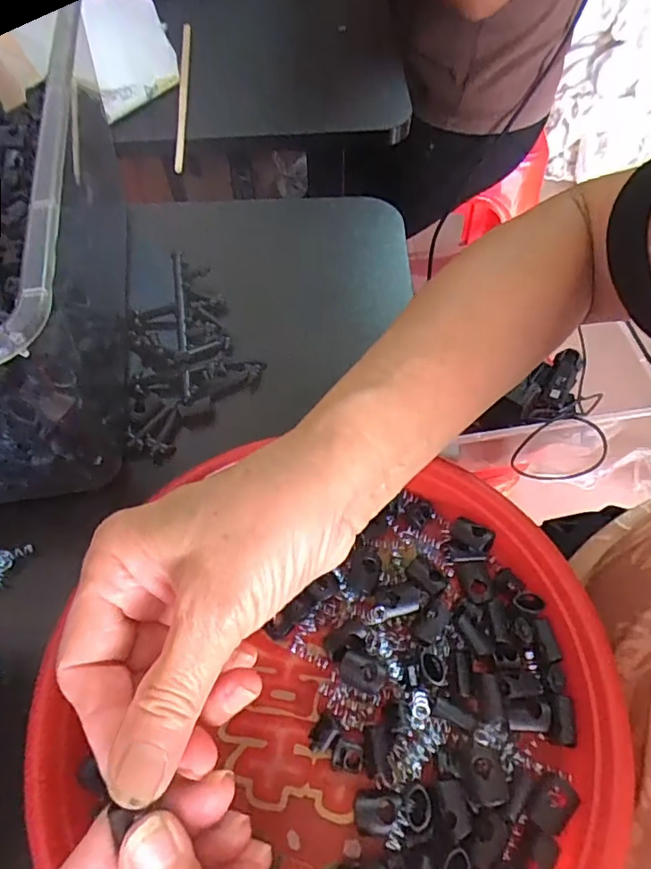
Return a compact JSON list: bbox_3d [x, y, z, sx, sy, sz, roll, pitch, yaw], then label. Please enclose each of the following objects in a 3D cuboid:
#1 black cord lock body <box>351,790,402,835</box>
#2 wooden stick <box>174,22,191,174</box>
[{"bbox_3d":[0.021,0.153,0.221,0.019,0.009,0.015,-1,60,0],"label":"black cord lock body"},{"bbox_3d":[-0.127,-0.309,0.481,0.010,0.008,0.230,-6,61,-2],"label":"wooden stick"}]

